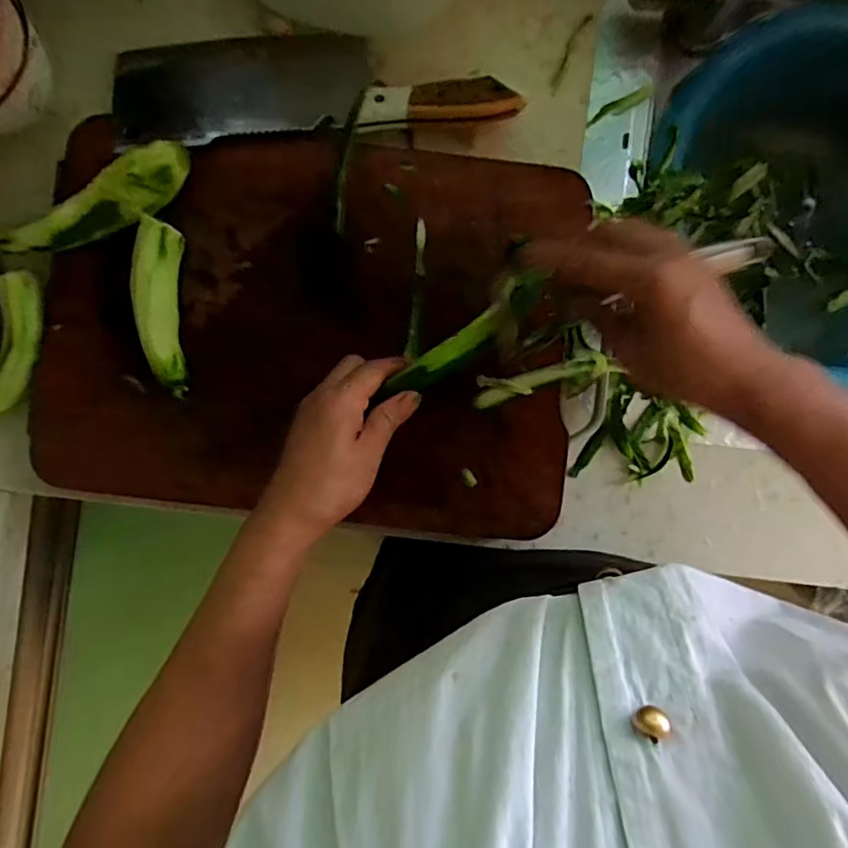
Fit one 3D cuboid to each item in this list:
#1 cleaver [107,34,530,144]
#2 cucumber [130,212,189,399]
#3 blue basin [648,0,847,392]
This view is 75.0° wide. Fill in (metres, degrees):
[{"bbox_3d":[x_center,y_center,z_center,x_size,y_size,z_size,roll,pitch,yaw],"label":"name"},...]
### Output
[{"bbox_3d":[-0.085,-0.262,0.422,0.292,0.017,0.102,-8,73,0],"label":"cleaver"},{"bbox_3d":[-0.189,-0.082,0.396,0.029,0.031,0.118,-3,89,-1],"label":"cucumber"},{"bbox_3d":[0.344,-0.192,0.491,0.308,0.124,0.288,37,89,0],"label":"blue basin"}]

